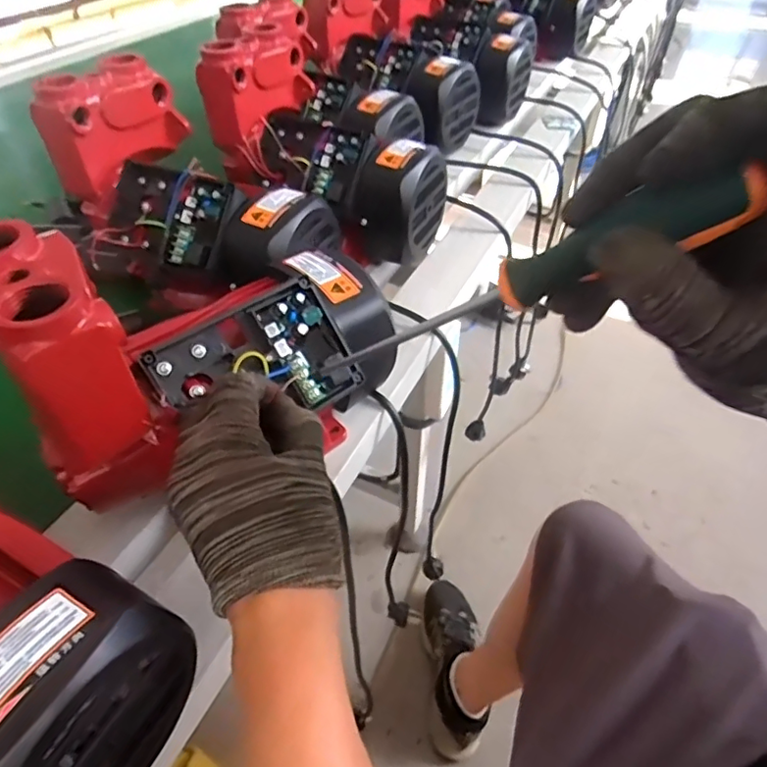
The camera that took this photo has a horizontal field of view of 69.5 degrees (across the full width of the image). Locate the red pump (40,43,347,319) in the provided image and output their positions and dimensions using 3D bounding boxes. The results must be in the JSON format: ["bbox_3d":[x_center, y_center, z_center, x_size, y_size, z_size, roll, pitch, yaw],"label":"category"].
[{"bbox_3d":[-0.178,-0.175,0.510,0.238,0.180,0.152,25,50,22],"label":"red pump"}]

